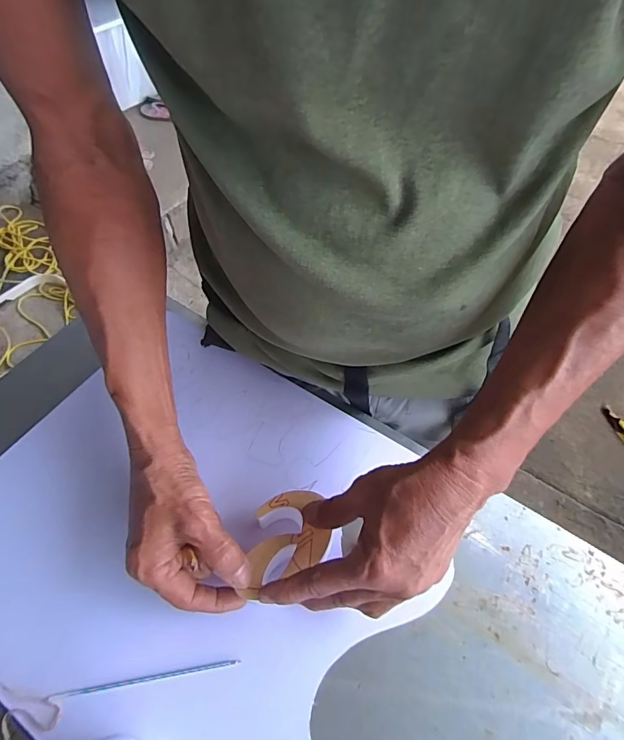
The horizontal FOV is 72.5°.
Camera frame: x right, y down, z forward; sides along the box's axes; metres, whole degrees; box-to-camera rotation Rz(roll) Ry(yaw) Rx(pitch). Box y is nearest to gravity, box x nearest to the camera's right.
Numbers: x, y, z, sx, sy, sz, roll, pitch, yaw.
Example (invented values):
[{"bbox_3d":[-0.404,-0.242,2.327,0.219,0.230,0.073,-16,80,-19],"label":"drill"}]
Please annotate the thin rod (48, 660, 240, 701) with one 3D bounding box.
[{"bbox_3d":[-0.124,0.234,0.321,0.135,0.005,0.004,-7,57,-6],"label":"thin rod"}]

